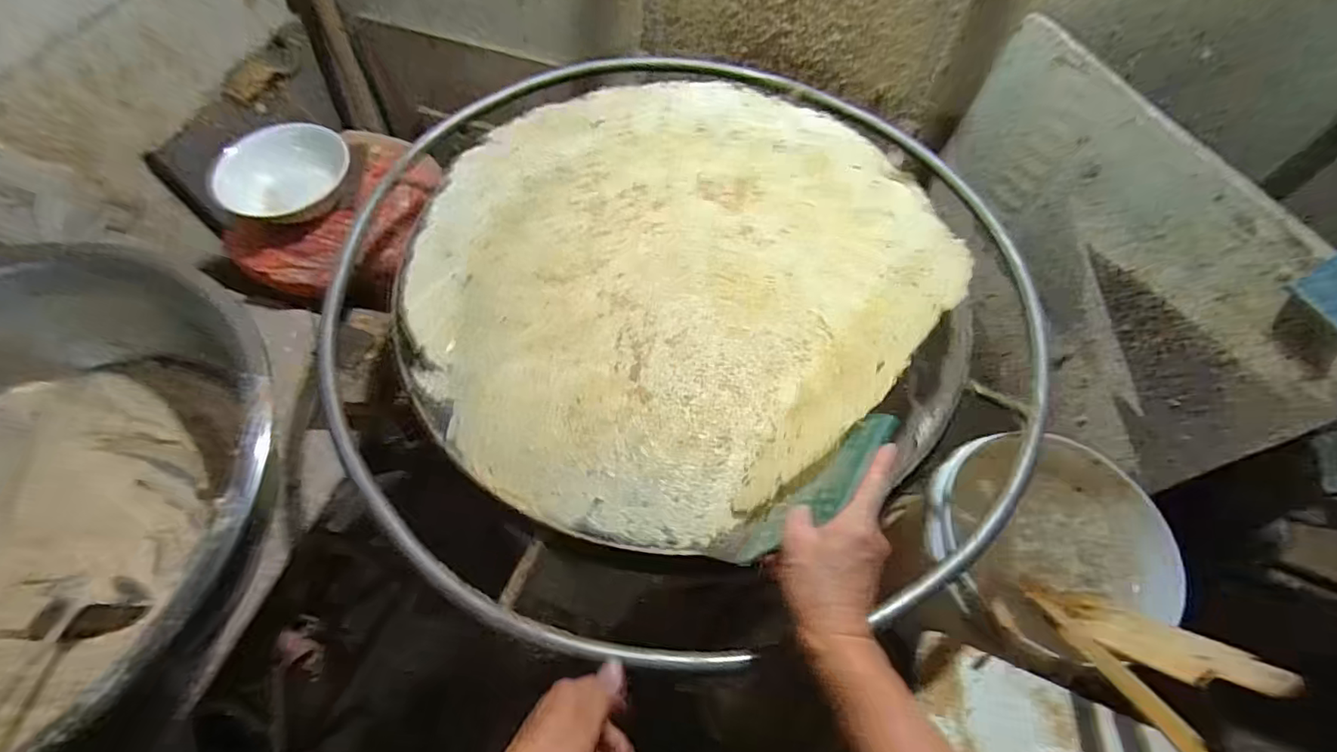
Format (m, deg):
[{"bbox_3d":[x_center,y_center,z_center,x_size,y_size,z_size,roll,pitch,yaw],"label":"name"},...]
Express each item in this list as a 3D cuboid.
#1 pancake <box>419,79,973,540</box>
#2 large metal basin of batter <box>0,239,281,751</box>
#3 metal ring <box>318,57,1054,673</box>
[{"bbox_3d":[0.003,-0.151,0.632,0.543,0.070,0.598,38,68,18],"label":"pancake"},{"bbox_3d":[-0.711,0.156,0.618,0.593,0.231,0.563,0,62,-1],"label":"large metal basin of batter"},{"bbox_3d":[0.022,-0.115,0.676,0.823,0.039,0.815,0,62,-1],"label":"metal ring"}]

